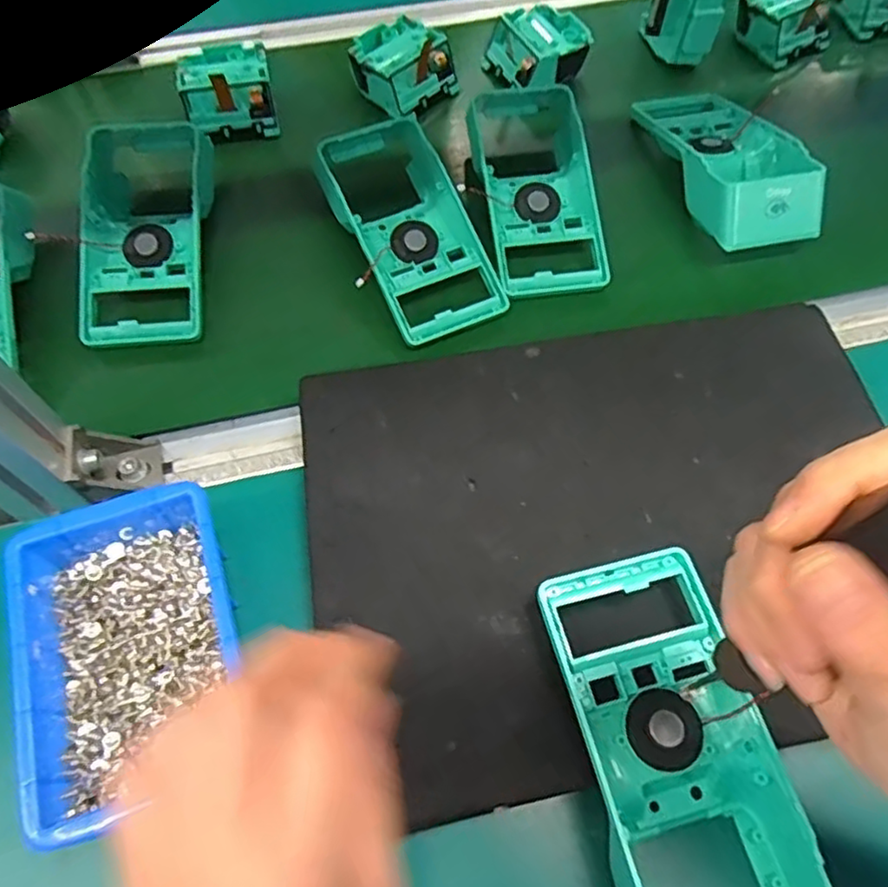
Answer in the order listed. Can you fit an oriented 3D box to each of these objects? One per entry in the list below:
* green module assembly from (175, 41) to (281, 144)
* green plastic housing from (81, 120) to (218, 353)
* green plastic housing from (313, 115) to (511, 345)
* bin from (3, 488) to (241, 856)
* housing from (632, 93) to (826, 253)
[{"bbox_3d":[-0.179,-0.294,0.544,0.073,0.042,0.084,-17,64,-10],"label":"green module assembly"},{"bbox_3d":[-0.216,-0.161,0.478,0.090,0.047,0.194,-5,62,-5],"label":"green plastic housing"},{"bbox_3d":[-0.032,-0.168,0.483,0.095,0.046,0.201,-24,65,-14],"label":"green plastic housing"},{"bbox_3d":[-0.153,0.103,0.330,0.101,0.057,0.148,-18,64,-11],"label":"bin"},{"bbox_3d":[0.221,-0.228,0.508,0.098,0.045,0.185,-8,62,-6],"label":"housing"}]

